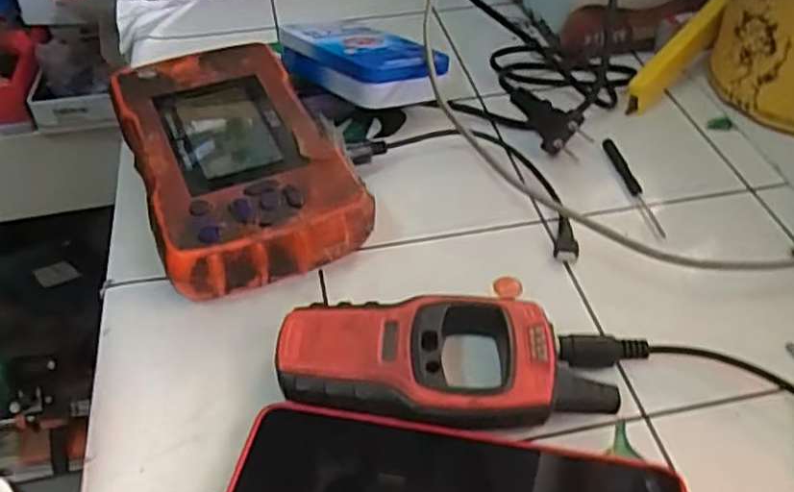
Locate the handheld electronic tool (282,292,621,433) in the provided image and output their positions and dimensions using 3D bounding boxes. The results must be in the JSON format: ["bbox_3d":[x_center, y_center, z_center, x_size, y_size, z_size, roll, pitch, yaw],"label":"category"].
[{"bbox_3d":[0.017,0.047,0.290,0.127,0.022,0.056,-2,45,0],"label":"handheld electronic tool"}]

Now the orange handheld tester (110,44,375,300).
[{"bbox_3d":[-0.086,-0.048,0.376,0.095,0.038,0.167,-19,48,-15],"label":"orange handheld tester"}]

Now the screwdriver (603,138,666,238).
[{"bbox_3d":[0.128,-0.035,0.384,0.008,0.004,0.075,-7,46,-5],"label":"screwdriver"}]

